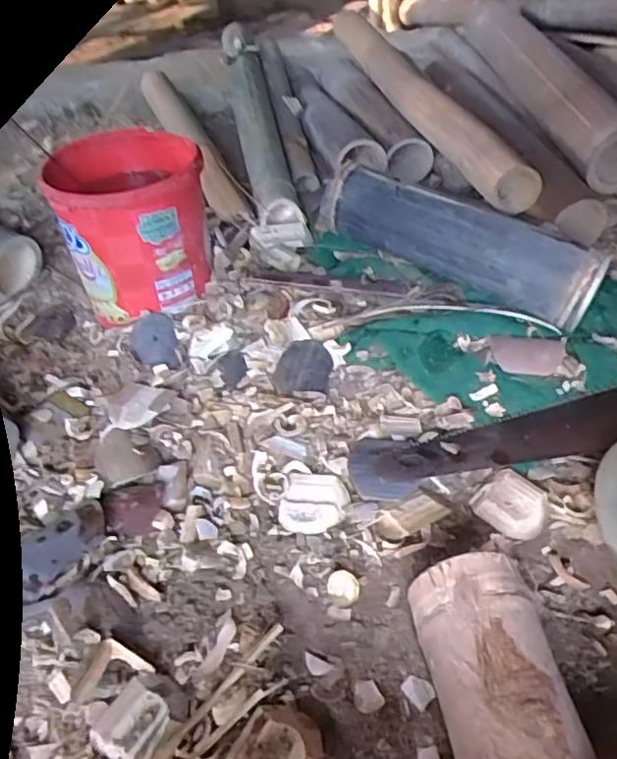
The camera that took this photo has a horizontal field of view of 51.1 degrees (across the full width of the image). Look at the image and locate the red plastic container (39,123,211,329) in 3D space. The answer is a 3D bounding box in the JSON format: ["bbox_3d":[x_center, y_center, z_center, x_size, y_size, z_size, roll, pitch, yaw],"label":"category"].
[{"bbox_3d":[-0.165,-0.138,0.624,0.134,0.152,0.131,-11,43,-8],"label":"red plastic container"}]

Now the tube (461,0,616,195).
[{"bbox_3d":[0.312,-0.388,0.843,0.083,0.078,0.458,-6,42,-2],"label":"tube"}]

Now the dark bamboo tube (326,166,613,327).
[{"bbox_3d":[0.145,-0.141,0.635,0.279,0.068,0.065,25,50,28],"label":"dark bamboo tube"}]

